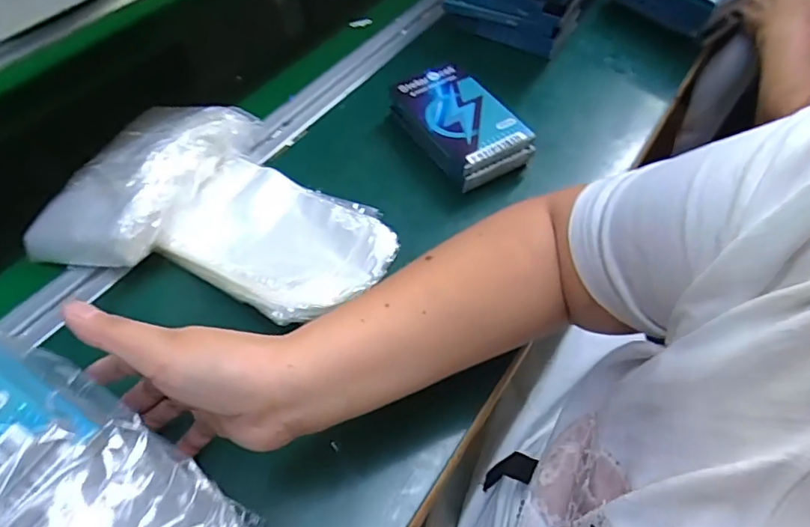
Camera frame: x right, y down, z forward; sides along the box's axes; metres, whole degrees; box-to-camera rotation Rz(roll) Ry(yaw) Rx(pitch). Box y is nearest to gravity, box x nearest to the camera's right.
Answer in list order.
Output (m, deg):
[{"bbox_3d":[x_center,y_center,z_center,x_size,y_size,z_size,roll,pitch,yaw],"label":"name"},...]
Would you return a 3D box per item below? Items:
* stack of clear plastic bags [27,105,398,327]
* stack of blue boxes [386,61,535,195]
[{"bbox_3d":[-0.143,-0.055,0.434,0.274,0.057,0.178,15,55,11],"label":"stack of clear plastic bags"},{"bbox_3d":[0.049,-0.133,0.510,0.082,0.047,0.134,-26,58,-18],"label":"stack of blue boxes"}]

